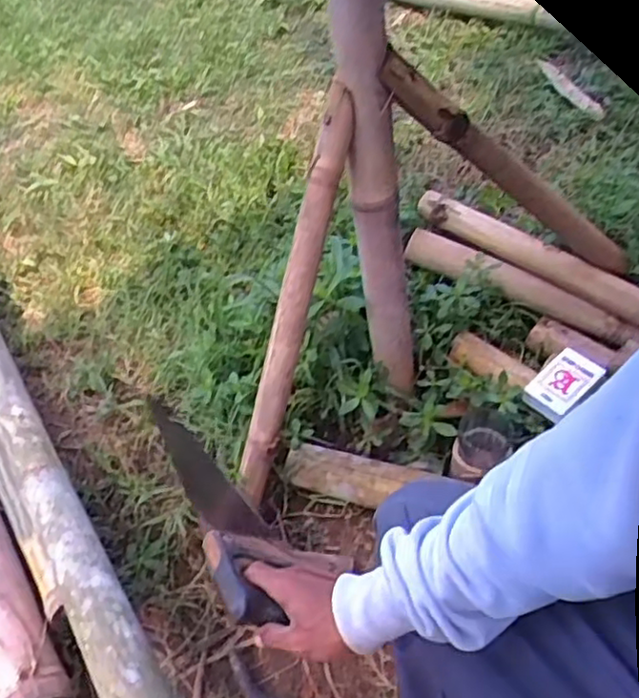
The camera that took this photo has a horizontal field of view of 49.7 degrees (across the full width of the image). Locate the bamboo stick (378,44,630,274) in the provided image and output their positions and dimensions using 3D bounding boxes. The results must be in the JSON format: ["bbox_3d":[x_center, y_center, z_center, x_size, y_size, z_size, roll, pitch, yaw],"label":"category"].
[{"bbox_3d":[0.252,-0.201,0.847,0.538,0.047,0.048,22,26,-41],"label":"bamboo stick"}]

